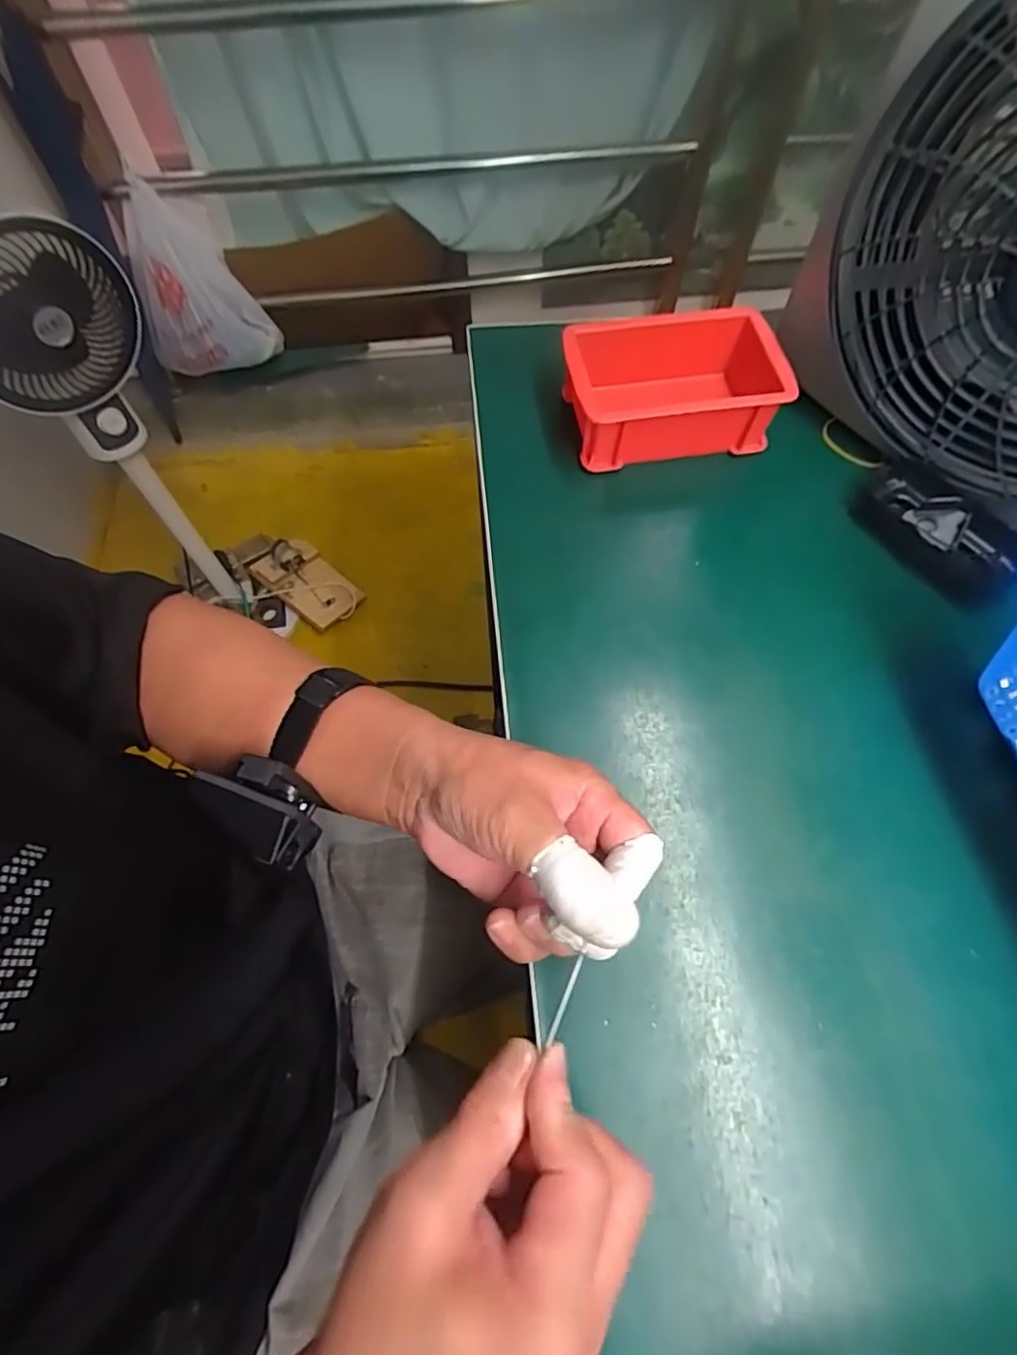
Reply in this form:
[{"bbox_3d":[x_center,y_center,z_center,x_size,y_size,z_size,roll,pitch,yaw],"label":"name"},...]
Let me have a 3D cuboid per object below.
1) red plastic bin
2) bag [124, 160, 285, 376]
[{"bbox_3d":[0.124,-0.209,0.457,0.157,0.056,0.096,-9,64,-3],"label":"red plastic bin"},{"bbox_3d":[-0.606,-0.738,1.204,0.211,0.262,0.212,-36,69,-15],"label":"bag"}]

